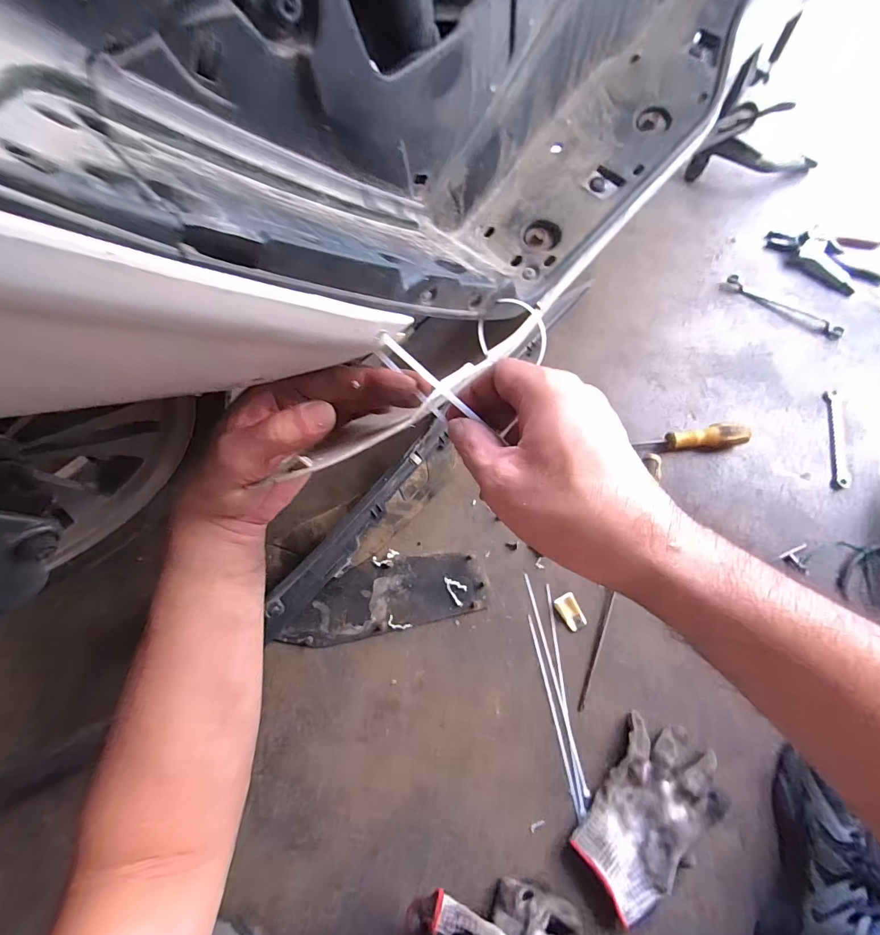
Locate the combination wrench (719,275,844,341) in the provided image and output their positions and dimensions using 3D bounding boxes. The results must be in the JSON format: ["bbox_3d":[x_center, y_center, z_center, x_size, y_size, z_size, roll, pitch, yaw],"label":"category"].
[{"bbox_3d":[0.562,-0.265,0.690,0.197,0.010,0.029,31,73,11],"label":"combination wrench"}]

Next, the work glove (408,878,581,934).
[{"bbox_3d":[0.055,0.441,0.392,0.169,0.086,0.065,12,70,5],"label":"work glove"}]

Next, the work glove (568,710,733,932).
[{"bbox_3d":[0.224,0.364,0.452,0.172,0.033,0.116,-39,74,-13],"label":"work glove"}]

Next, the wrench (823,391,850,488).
[{"bbox_3d":[0.580,-0.044,0.613,0.025,0.004,0.159,13,70,5],"label":"wrench"}]

